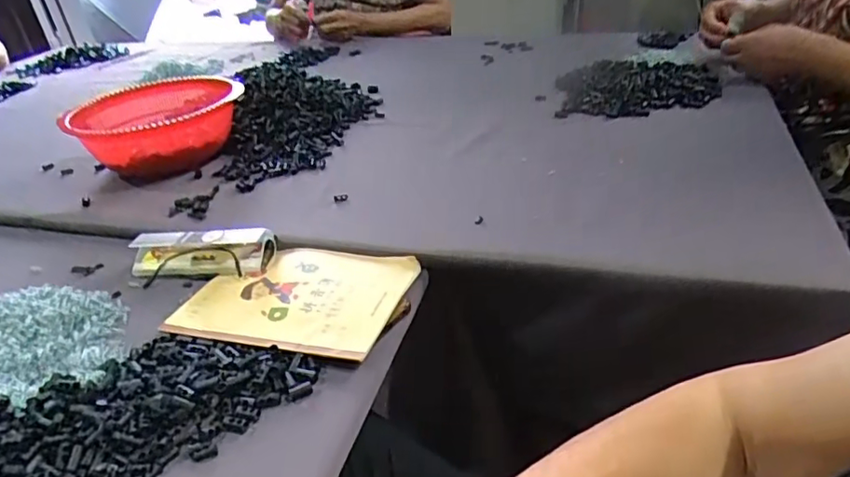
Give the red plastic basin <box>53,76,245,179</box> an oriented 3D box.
[{"bbox_3d":[-0.381,-0.159,0.841,0.226,0.099,0.204,-26,37,-28],"label":"red plastic basin"}]

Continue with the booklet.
[{"bbox_3d":[-0.124,0.052,0.552,0.202,0.004,0.144,5,35,19],"label":"booklet"}]

